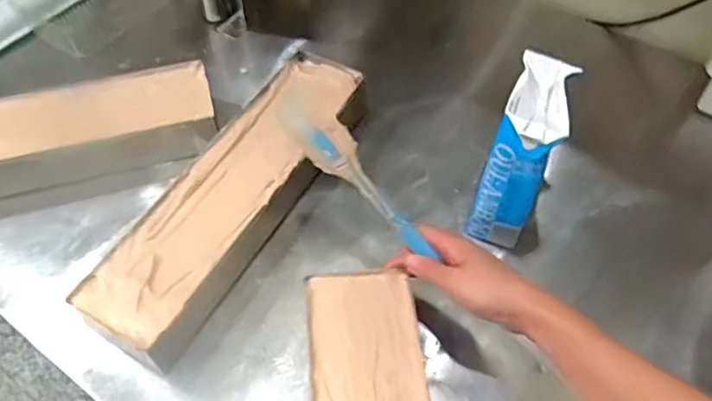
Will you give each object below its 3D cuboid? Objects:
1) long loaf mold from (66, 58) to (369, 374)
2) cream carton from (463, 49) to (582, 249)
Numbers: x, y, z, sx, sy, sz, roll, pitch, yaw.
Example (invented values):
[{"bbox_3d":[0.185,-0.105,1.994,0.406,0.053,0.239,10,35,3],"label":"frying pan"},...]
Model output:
[{"bbox_3d":[-0.122,-0.013,0.634,0.124,0.063,0.411,25,59,18],"label":"long loaf mold"},{"bbox_3d":[0.166,-0.040,0.571,0.062,0.188,0.102,22,58,16],"label":"cream carton"}]

